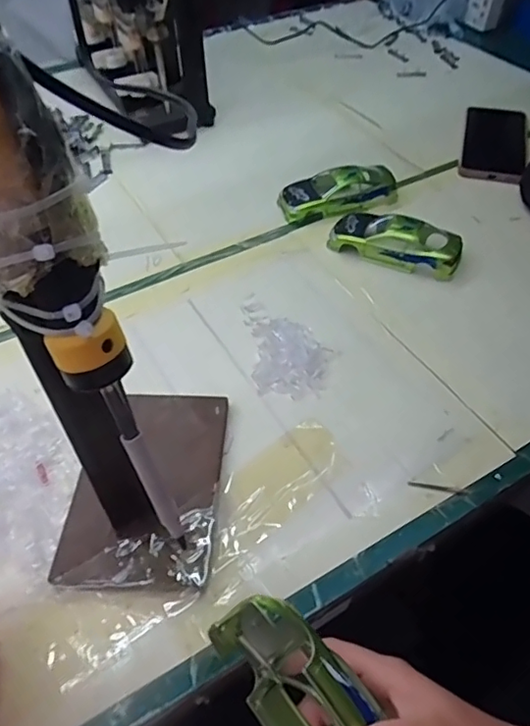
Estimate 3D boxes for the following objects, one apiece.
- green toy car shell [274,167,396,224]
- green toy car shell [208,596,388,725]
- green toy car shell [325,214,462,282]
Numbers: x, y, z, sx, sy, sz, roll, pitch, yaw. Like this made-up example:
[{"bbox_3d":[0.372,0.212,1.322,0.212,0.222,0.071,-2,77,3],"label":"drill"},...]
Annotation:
[{"bbox_3d":[0.081,-0.189,0.618,0.125,0.038,0.055,-14,51,-11],"label":"green toy car shell"},{"bbox_3d":[0.029,0.180,0.282,0.137,0.062,0.040,46,46,11],"label":"green toy car shell"},{"bbox_3d":[0.132,-0.124,0.564,0.127,0.037,0.049,20,53,17],"label":"green toy car shell"}]

